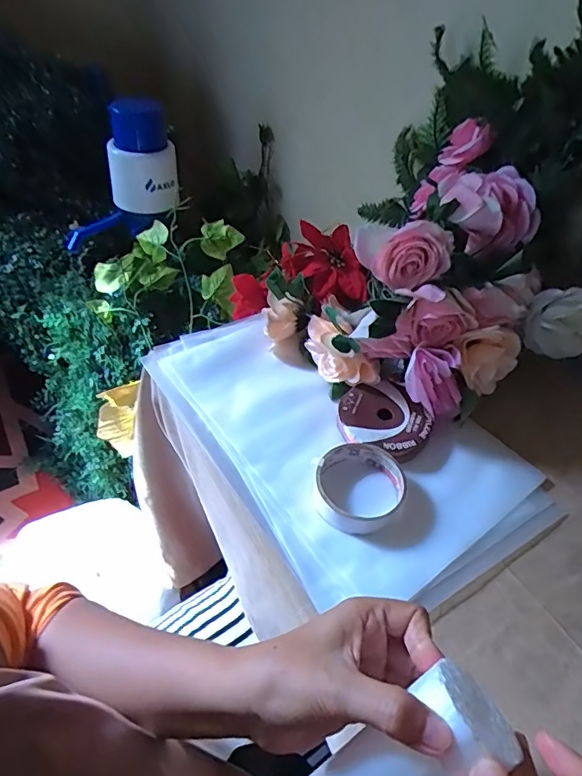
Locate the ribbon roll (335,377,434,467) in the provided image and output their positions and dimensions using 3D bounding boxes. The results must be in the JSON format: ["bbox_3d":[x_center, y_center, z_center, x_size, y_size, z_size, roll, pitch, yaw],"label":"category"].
[{"bbox_3d":[0.092,0.035,0.503,0.084,0.027,0.092,3,46,-3],"label":"ribbon roll"}]

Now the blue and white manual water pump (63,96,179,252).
[{"bbox_3d":[-0.293,-0.361,0.820,0.196,0.204,0.087,-15,51,-20],"label":"blue and white manual water pump"}]

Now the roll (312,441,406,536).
[{"bbox_3d":[0.061,0.089,0.450,0.084,0.025,0.078,3,46,-3],"label":"roll"}]

